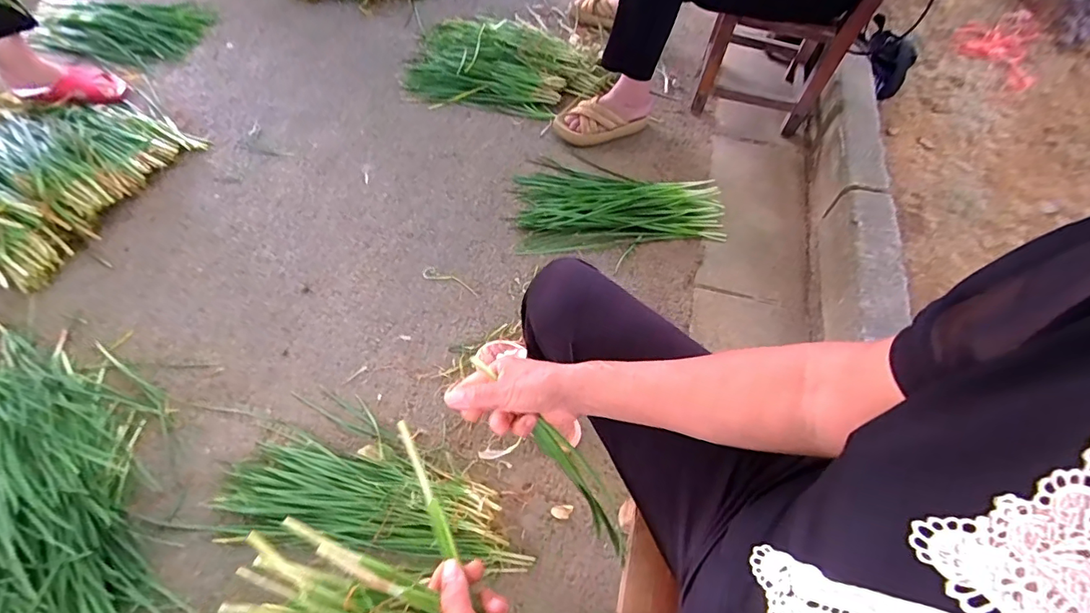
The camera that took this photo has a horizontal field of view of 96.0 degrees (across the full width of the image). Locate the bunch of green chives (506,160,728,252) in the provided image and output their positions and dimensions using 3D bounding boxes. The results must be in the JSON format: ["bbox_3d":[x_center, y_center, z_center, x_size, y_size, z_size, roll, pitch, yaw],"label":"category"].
[{"bbox_3d":[0.167,-0.243,1.115,0.477,0.040,0.271,-2,59,-5],"label":"bunch of green chives"}]

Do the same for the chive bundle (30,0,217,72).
[{"bbox_3d":[-1.210,-0.776,1.358,0.486,0.035,0.289,7,59,0],"label":"chive bundle"}]

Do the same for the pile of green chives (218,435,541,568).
[{"bbox_3d":[-0.263,0.306,0.760,0.480,0.050,0.172,14,59,4],"label":"pile of green chives"}]

